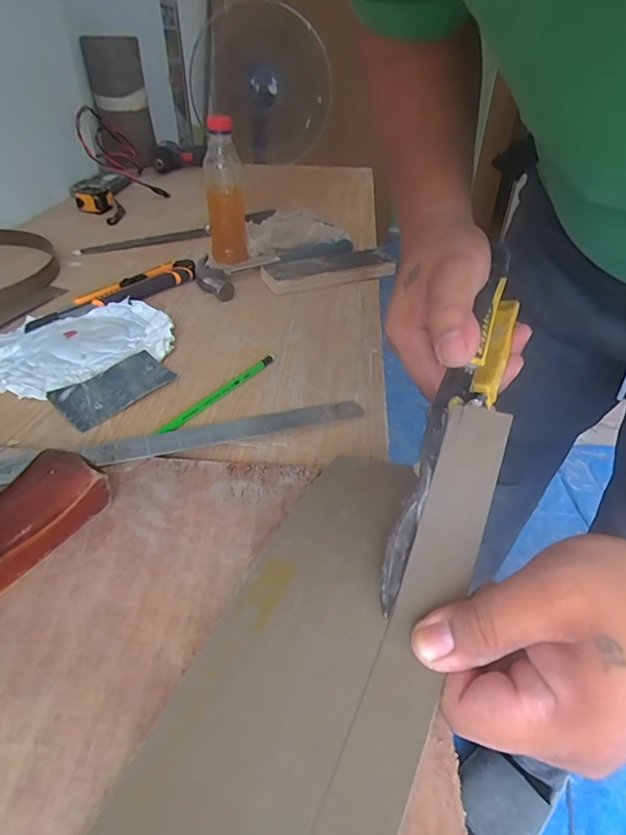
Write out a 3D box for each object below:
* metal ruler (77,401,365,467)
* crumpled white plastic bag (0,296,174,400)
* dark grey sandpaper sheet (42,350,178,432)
[{"bbox_3d":[-0.065,0.009,0.385,0.219,0.008,0.031,-12,39,-17],"label":"metal ruler"},{"bbox_3d":[-0.237,-0.077,0.487,0.169,0.018,0.139,-25,45,-30],"label":"crumpled white plastic bag"},{"bbox_3d":[-0.178,-0.028,0.428,0.053,0.013,0.100,22,42,26],"label":"dark grey sandpaper sheet"}]

